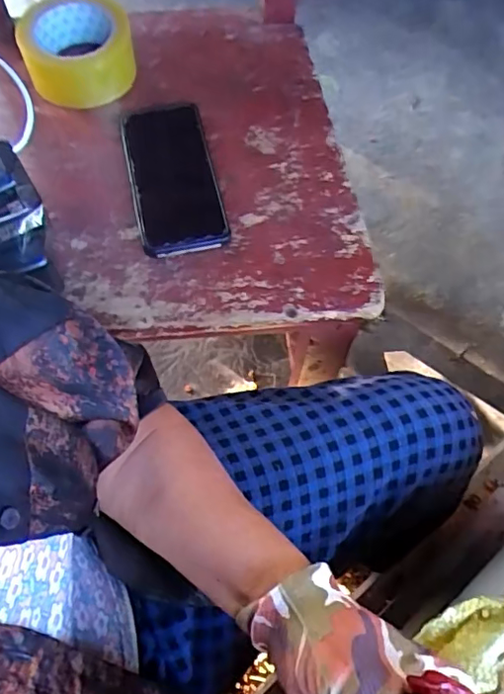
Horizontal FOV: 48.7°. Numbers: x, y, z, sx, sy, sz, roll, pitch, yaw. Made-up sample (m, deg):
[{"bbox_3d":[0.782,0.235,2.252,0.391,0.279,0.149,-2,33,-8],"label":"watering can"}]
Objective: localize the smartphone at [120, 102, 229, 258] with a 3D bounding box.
[{"bbox_3d":[-0.076,-0.163,0.524,0.078,0.011,0.173,-12,67,-7],"label":"smartphone"}]

